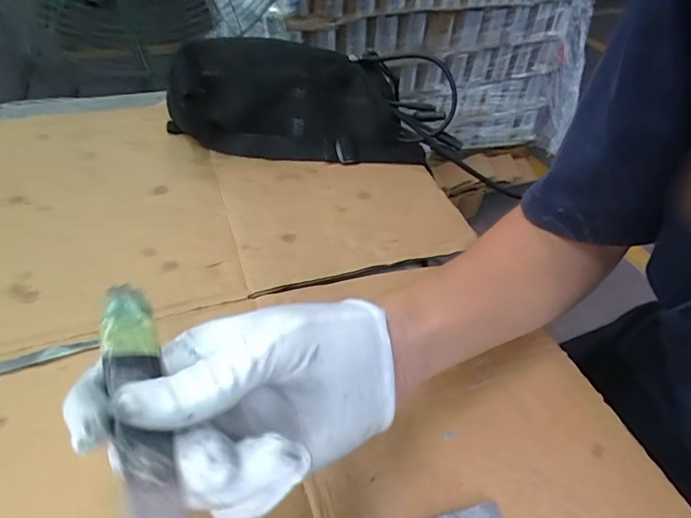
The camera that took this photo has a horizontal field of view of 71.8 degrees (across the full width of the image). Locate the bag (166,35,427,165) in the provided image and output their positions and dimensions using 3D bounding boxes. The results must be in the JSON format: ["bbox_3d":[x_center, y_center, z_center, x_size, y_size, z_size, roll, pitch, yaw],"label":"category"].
[{"bbox_3d":[-0.052,-0.159,0.470,0.253,0.093,0.077,7,44,1],"label":"bag"}]

